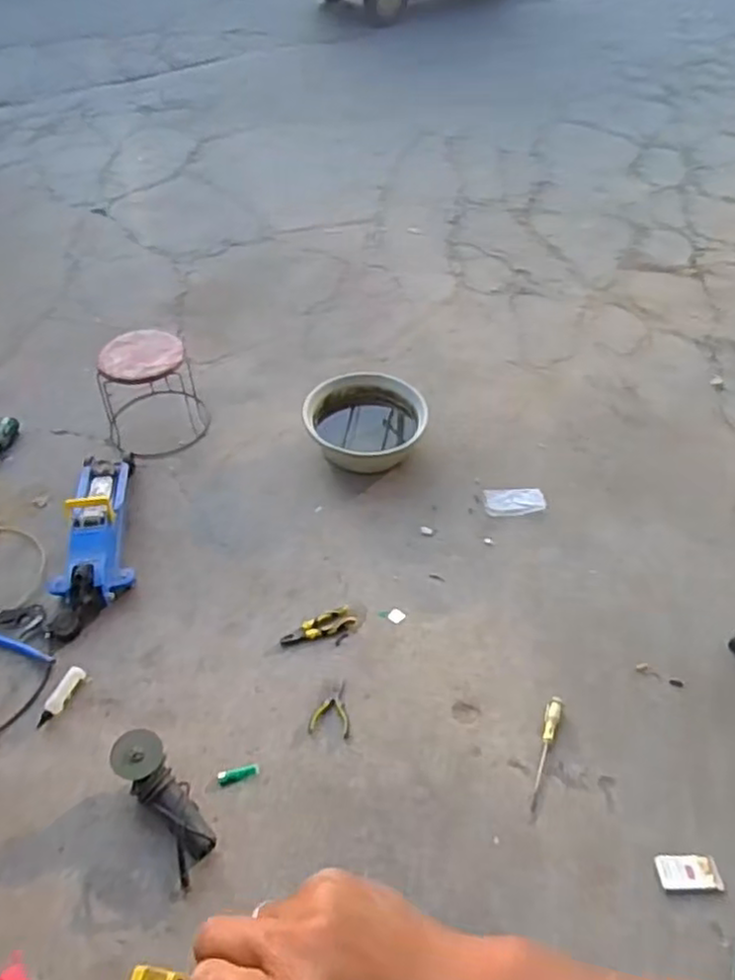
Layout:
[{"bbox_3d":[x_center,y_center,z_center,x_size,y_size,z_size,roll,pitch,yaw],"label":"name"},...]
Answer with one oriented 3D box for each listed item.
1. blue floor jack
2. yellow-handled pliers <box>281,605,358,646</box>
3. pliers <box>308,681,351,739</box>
[{"bbox_3d":[-0.724,0.105,1.861,0.186,0.127,0.588,-7,49,-6],"label":"blue floor jack"},{"bbox_3d":[-0.125,0.340,1.731,0.187,0.011,0.064,-18,51,-15],"label":"yellow-handled pliers"},{"bbox_3d":[-0.078,0.493,1.586,0.095,0.020,0.135,6,49,6],"label":"pliers"}]

